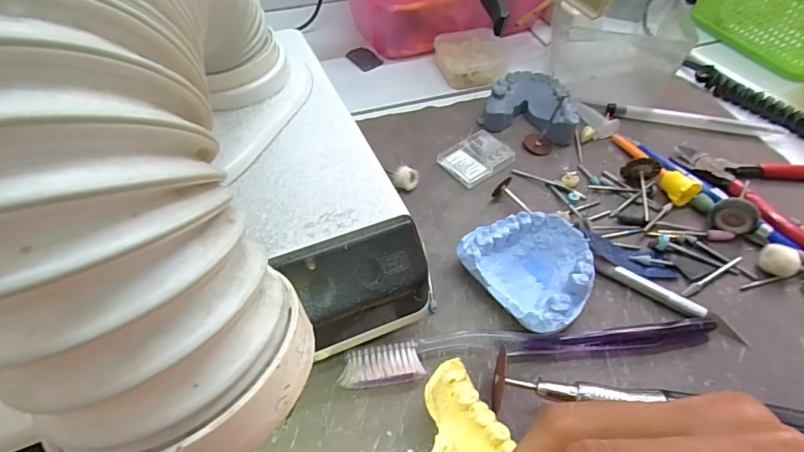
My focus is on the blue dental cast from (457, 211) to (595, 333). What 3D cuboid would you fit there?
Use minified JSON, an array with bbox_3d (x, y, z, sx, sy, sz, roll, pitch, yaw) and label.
[{"bbox_3d":[0.071,0.024,0.250,0.056,0.029,0.066,-29,57,-21],"label":"blue dental cast"}]

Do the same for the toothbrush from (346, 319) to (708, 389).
[{"bbox_3d":[0.064,0.059,0.232,0.187,0.014,0.022,-7,52,-6],"label":"toothbrush"}]

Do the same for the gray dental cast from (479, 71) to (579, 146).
[{"bbox_3d":[0.099,-0.091,0.344,0.064,0.024,0.054,19,54,14],"label":"gray dental cast"}]

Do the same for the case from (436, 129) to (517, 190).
[{"bbox_3d":[0.053,-0.048,0.322,0.046,0.006,0.034,-32,58,-23],"label":"case"}]

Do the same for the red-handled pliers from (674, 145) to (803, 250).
[{"bbox_3d":[0.244,-0.023,0.301,0.121,0.011,0.088,31,58,22],"label":"red-handled pliers"}]

